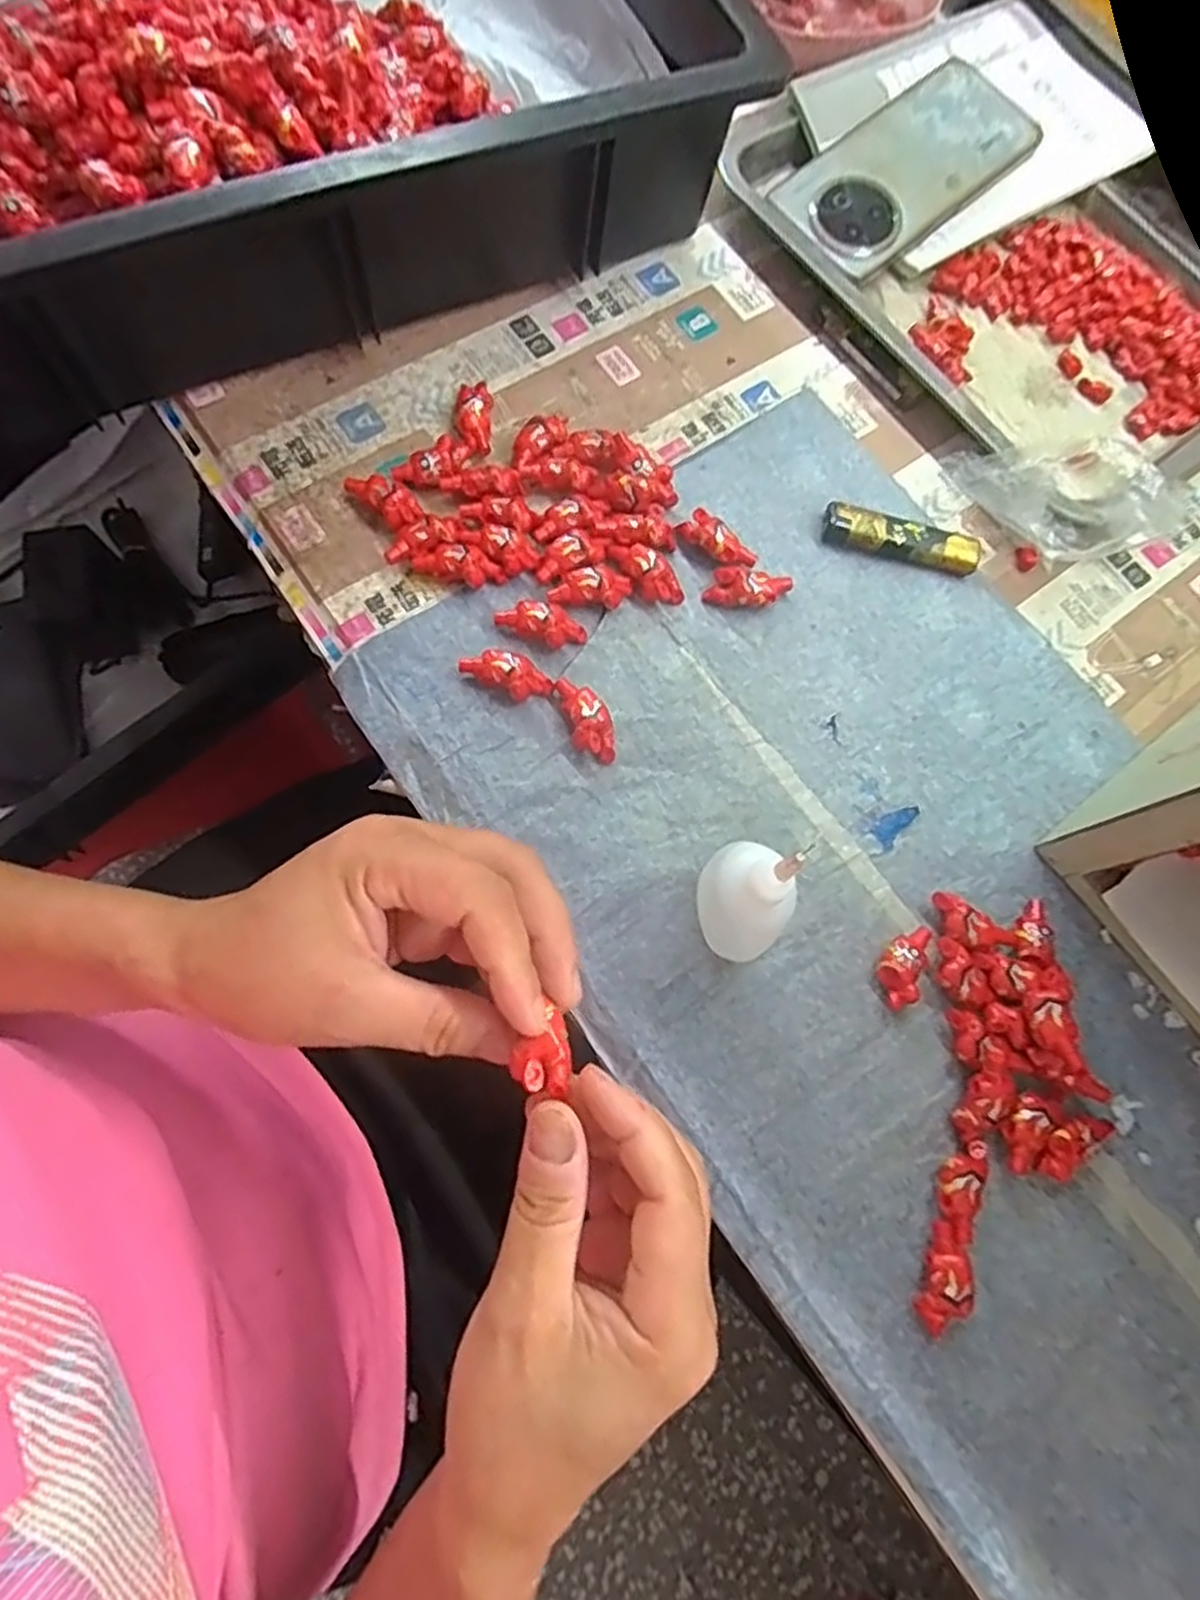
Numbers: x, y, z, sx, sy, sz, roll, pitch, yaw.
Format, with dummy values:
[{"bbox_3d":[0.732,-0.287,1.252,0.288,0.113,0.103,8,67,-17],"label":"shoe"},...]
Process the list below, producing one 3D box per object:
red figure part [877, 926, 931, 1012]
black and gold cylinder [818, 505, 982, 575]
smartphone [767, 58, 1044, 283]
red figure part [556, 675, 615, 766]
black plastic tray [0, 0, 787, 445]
[{"bbox_3d":[0.131,0.071,0.330,0.018,0.012,0.038,23,73,2],"label":"red figure part"},{"bbox_3d":[0.155,-0.133,0.390,0.079,0.014,0.019,13,73,-1],"label":"black and gold cylinder"},{"bbox_3d":[0.180,-0.367,0.441,0.157,0.010,0.076,-40,86,-8],"label":"smartphone"},{"bbox_3d":[-0.006,-0.037,0.346,0.019,0.014,0.041,-14,76,-9],"label":"red figure part"},{"bbox_3d":[-0.195,-0.372,0.386,0.454,0.104,0.331,-26,78,-12],"label":"black plastic tray"}]

